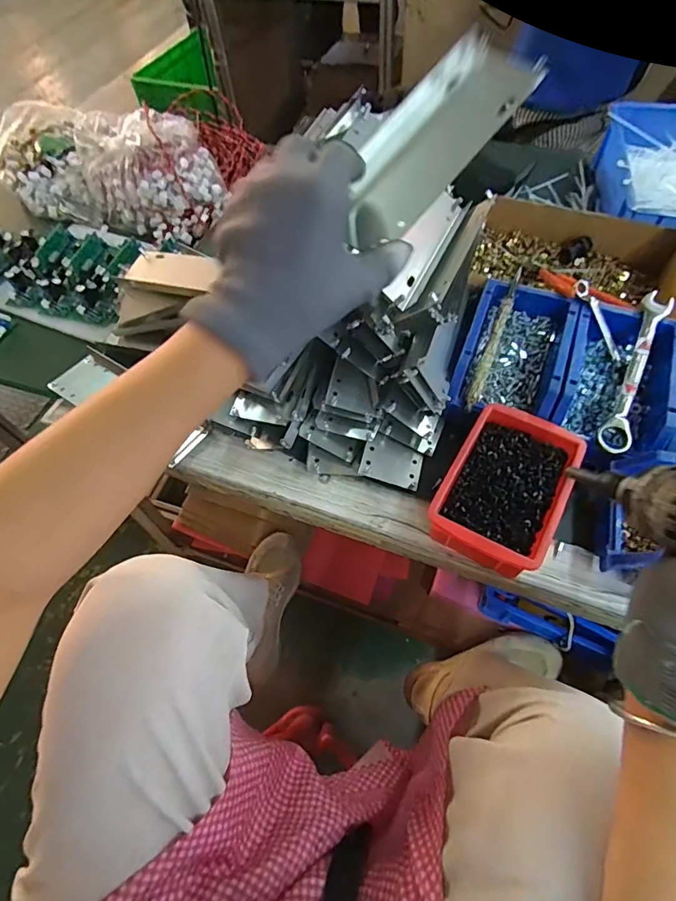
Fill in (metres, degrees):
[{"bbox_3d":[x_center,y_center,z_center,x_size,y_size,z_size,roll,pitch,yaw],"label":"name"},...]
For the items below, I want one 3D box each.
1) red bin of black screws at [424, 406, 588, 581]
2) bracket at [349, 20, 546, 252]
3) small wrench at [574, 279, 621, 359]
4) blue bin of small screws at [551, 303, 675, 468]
[{"bbox_3d":[0.155,0.033,0.418,0.102,0.046,0.152,27,65,18],"label":"red bin of black screws"},{"bbox_3d":[0.069,-0.220,0.316,0.070,0.017,0.176,33,84,20],"label":"bracket"},{"bbox_3d":[0.278,-0.140,0.480,0.016,0.010,0.093,-22,85,-9],"label":"small wrench"},{"bbox_3d":[0.281,-0.071,0.463,0.107,0.066,0.157,14,62,11],"label":"blue bin of small screws"}]

